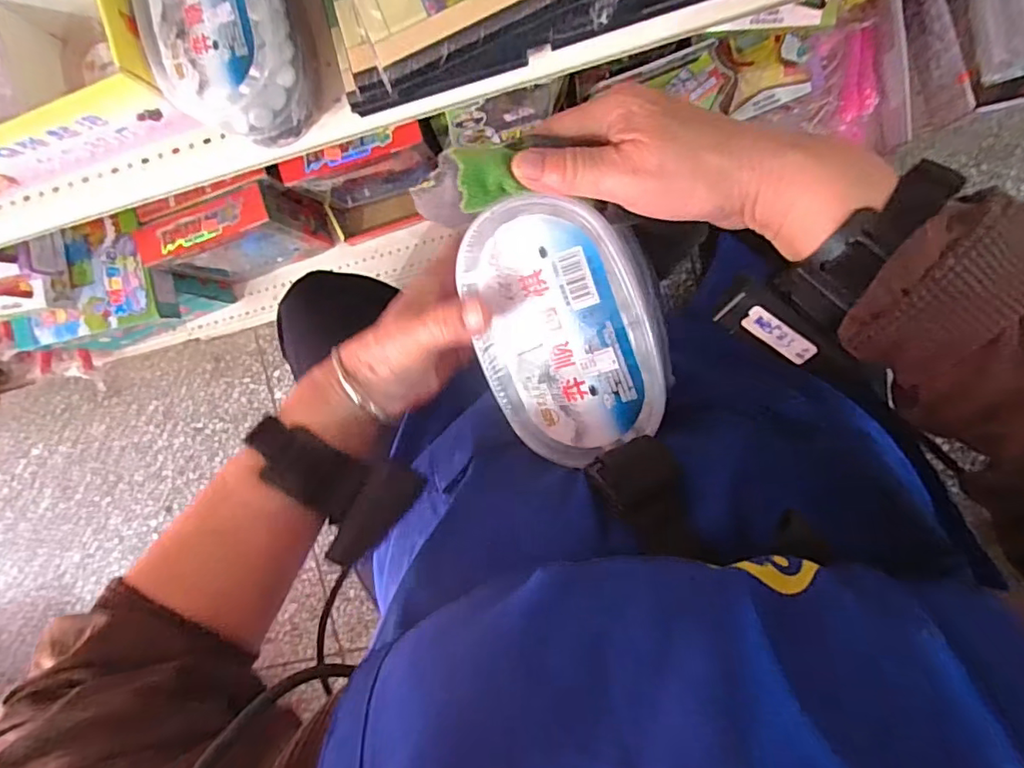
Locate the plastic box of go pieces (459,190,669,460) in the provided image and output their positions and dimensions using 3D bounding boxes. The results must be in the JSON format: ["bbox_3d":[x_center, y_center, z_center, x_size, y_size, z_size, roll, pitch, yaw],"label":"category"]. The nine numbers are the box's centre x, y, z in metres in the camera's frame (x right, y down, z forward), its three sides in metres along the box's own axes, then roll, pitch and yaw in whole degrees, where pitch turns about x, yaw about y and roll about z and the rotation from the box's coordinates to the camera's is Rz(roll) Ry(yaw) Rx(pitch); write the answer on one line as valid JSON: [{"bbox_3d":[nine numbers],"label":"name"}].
[{"bbox_3d":[0.032,-0.034,0.313,0.099,0.048,0.141,-23,102,24],"label":"plastic box of go pieces"}]

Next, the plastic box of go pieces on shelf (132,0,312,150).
[{"bbox_3d":[-0.215,-0.272,0.416,0.101,0.075,0.164,-17,92,7],"label":"plastic box of go pieces on shelf"}]

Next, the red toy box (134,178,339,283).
[{"bbox_3d":[-0.398,-0.214,0.818,0.214,0.188,0.067,-21,91,7],"label":"red toy box"}]

